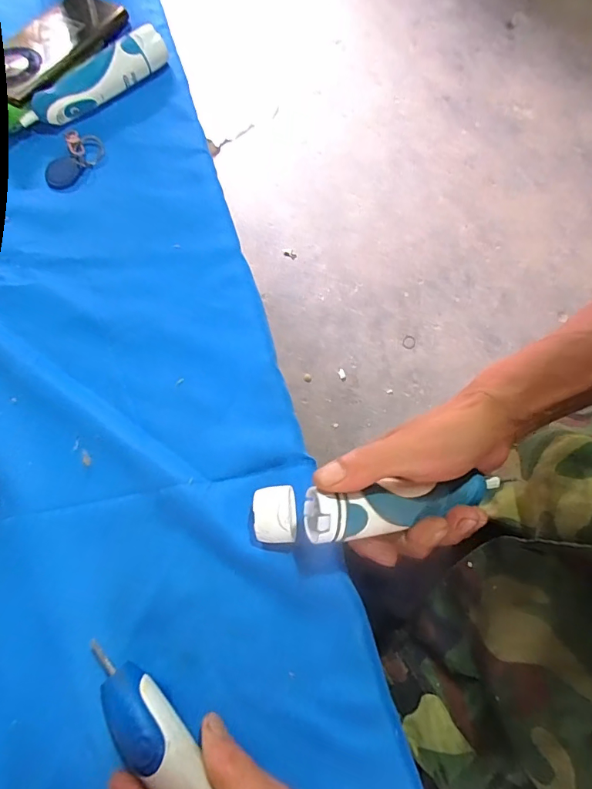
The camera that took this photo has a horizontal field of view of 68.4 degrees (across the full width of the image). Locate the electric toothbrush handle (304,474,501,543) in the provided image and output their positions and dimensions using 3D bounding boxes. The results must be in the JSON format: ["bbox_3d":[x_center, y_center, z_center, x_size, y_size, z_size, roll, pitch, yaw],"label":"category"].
[{"bbox_3d":[0.071,0.069,0.277,0.132,0.028,0.029,-4,72,-19],"label":"electric toothbrush handle"}]

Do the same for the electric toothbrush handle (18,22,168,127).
[{"bbox_3d":[-0.191,-0.299,0.411,0.148,0.031,0.037,-35,75,-9],"label":"electric toothbrush handle"}]

